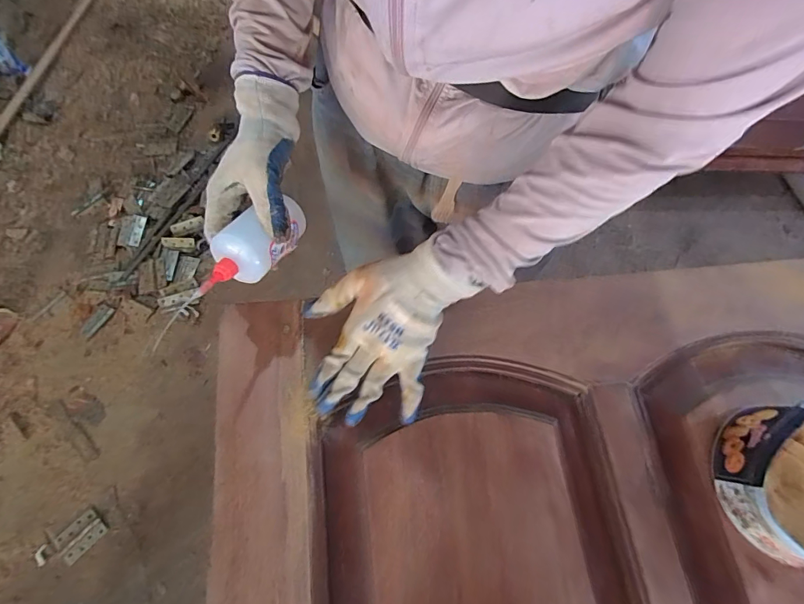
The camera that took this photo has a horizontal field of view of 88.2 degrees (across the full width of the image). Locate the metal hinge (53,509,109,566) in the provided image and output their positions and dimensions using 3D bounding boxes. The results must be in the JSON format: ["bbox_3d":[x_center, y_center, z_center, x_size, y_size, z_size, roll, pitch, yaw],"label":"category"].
[{"bbox_3d":[-0.768,0.558,0.988,0.067,0.011,0.104,40,72,13],"label":"metal hinge"}]

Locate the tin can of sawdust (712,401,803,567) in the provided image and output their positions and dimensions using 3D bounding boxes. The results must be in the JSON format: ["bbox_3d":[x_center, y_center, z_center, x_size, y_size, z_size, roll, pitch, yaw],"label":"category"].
[{"bbox_3d":[0.388,0.172,0.401,0.145,0.063,0.146,1,68,-2],"label":"tin can of sawdust"}]

